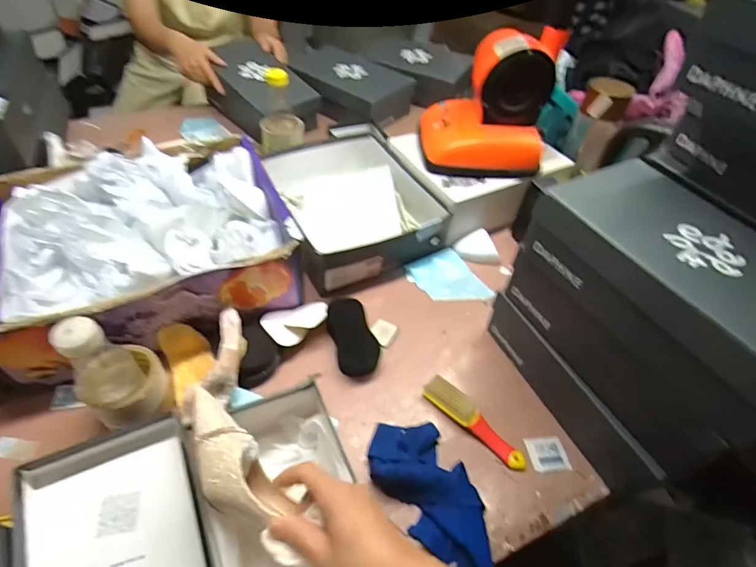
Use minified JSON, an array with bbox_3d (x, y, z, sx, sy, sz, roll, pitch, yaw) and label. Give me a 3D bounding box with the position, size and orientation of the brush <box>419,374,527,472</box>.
[{"bbox_3d":[0.128,0.180,0.576,0.153,0.028,0.035,37,56,25],"label":"brush"}]

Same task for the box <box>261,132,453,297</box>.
[{"bbox_3d":[-0.041,-0.155,0.817,0.253,0.087,0.325,-15,51,-17],"label":"box"}]

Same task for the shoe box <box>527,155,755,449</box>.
[{"bbox_3d":[0.325,0.007,0.465,0.171,0.112,0.293,-21,53,-21],"label":"shoe box"}]

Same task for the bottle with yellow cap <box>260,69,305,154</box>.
[{"bbox_3d":[-0.206,-0.366,0.918,0.092,0.157,0.079,-6,49,-10],"label":"bottle with yellow cap"}]

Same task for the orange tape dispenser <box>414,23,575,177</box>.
[{"bbox_3d":[0.190,-0.315,0.760,0.208,0.200,0.147,2,48,-3],"label":"orange tape dispenser"}]

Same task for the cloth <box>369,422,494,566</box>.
[{"bbox_3d":[0.067,0.243,0.512,0.101,0.039,0.202,-23,54,-23],"label":"cloth"}]

